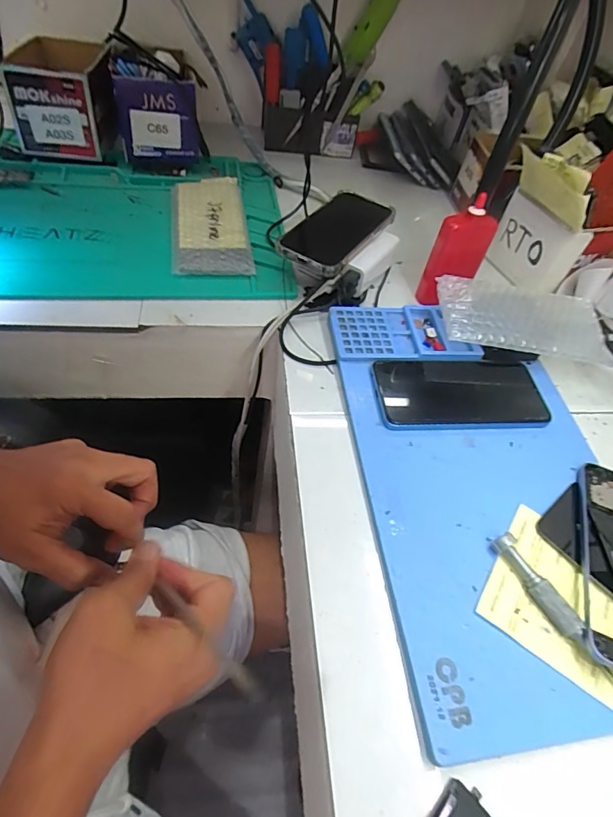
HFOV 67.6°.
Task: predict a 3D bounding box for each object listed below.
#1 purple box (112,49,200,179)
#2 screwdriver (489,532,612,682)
[{"bbox_3d":[-0.197,-0.390,0.612,0.101,0.099,0.072,-1,53,-9],"label":"purple box"},{"bbox_3d":[0.172,0.138,0.318,0.014,0.016,0.110,-19,58,-22],"label":"screwdriver"}]

